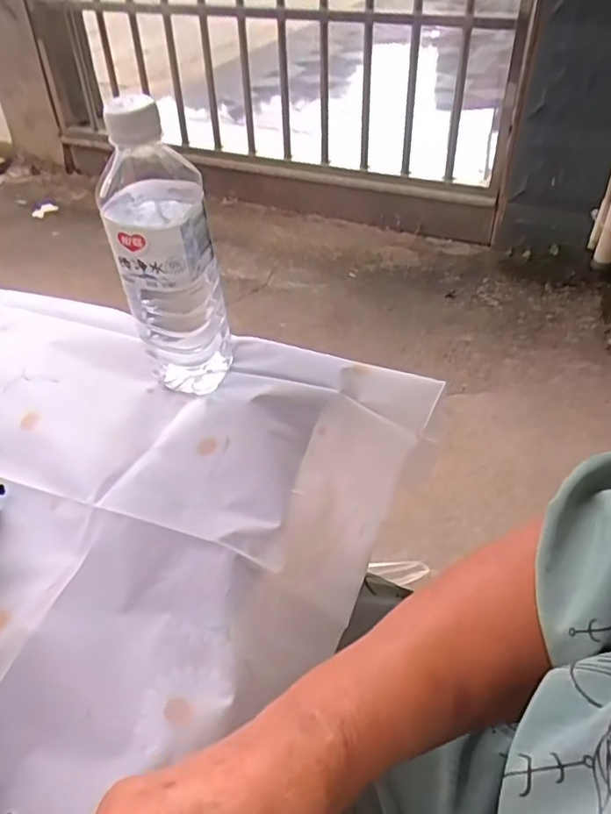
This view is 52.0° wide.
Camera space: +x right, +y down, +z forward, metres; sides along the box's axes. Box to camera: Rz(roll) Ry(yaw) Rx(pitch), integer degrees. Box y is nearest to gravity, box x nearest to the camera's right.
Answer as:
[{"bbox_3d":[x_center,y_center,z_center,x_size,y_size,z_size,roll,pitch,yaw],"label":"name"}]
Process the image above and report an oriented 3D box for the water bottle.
[{"bbox_3d":[-0.096,-0.107,0.440,0.058,0.205,0.061,7,45,9],"label":"water bottle"}]

